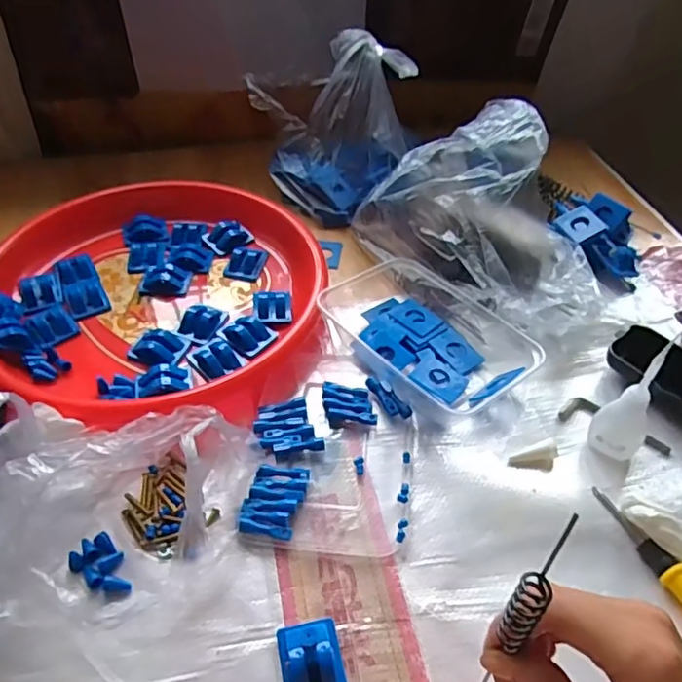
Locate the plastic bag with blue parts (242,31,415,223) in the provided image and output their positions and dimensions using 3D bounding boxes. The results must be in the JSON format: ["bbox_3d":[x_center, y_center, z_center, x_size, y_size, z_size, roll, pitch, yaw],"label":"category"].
[{"bbox_3d":[-0.005,-0.225,0.613,0.167,0.151,0.125,-6,45,-7],"label":"plastic bag with blue parts"}]

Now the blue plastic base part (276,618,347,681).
[{"bbox_3d":[-0.016,0.177,0.323,0.034,0.019,0.043,-9,45,-10],"label":"blue plastic base part"}]

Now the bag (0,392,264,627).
[{"bbox_3d":[-0.149,0.095,0.361,0.182,0.068,0.132,-6,45,-7],"label":"bag"}]

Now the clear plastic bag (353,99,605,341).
[{"bbox_3d":[0.137,-0.117,0.530,0.136,0.137,0.231,-30,52,-28],"label":"clear plastic bag"}]

